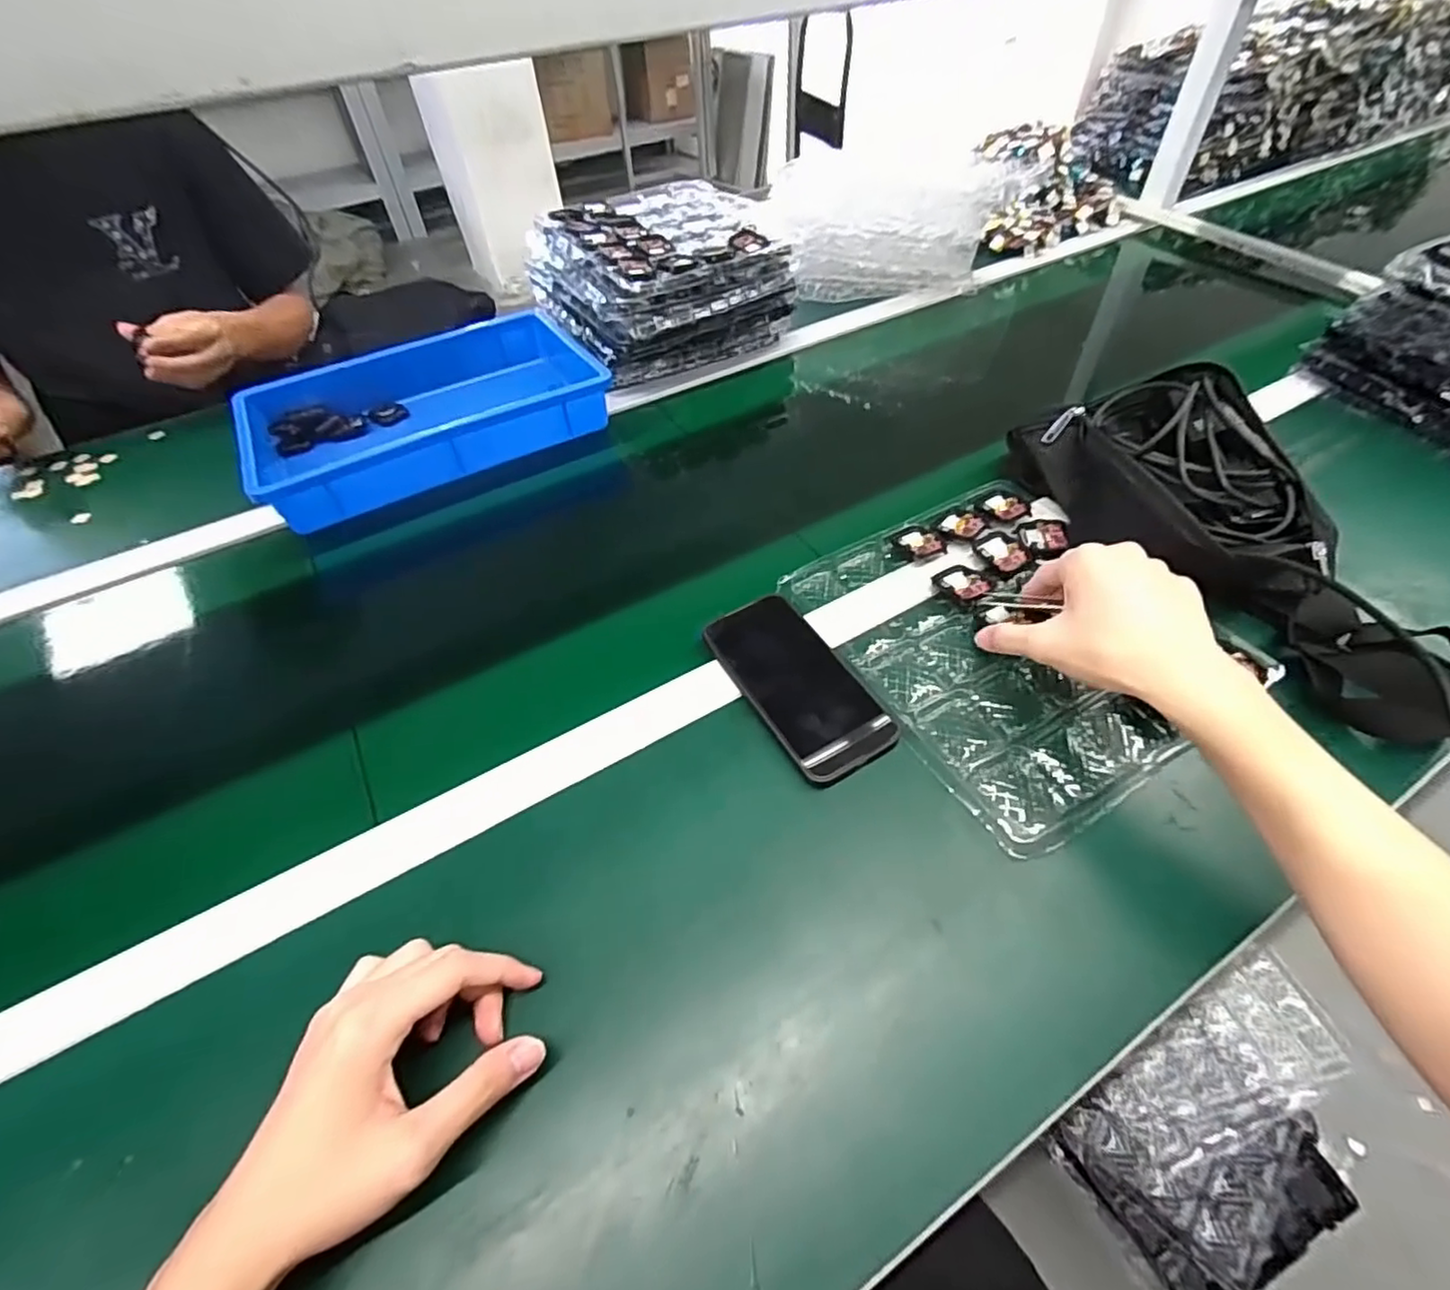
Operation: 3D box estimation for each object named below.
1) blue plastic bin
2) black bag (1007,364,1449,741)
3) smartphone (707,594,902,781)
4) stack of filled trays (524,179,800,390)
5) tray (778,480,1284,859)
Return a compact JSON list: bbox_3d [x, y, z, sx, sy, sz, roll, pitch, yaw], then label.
[{"bbox_3d":[-0.339,-0.271,0.737,0.369,0.072,0.247,-28,53,-19],"label":"blue plastic bin"},{"bbox_3d":[0.401,-0.102,0.502,0.130,0.107,0.373,-20,51,-13],"label":"black bag"},{"bbox_3d":[0.053,0.027,0.478,0.075,0.013,0.160,-25,52,-17],"label":"smartphone"},{"bbox_3d":[-0.083,-0.488,0.848,0.286,0.130,0.270,-27,53,-18],"label":"stack of filled trays"},{"bbox_3d":[0.222,-0.016,0.506,0.260,0.020,0.284,-25,53,-17],"label":"tray"}]

